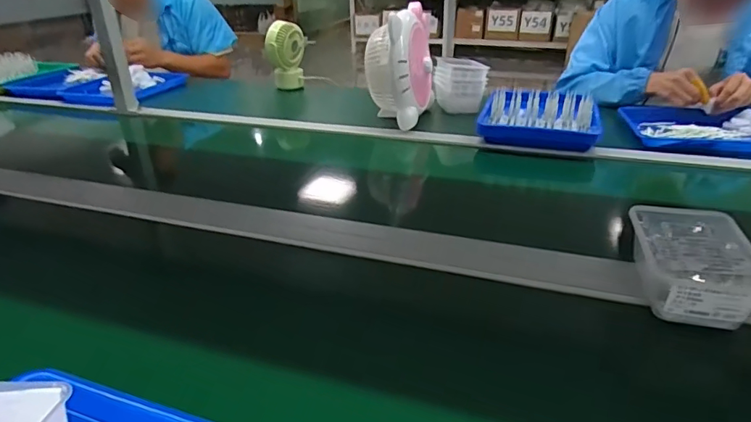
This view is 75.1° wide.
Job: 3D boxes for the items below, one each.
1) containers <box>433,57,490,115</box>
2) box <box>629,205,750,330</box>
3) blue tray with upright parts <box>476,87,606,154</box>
[{"bbox_3d":[0.223,-0.338,1.307,0.123,0.115,0.164,-2,28,-1],"label":"containers"},{"bbox_3d":[0.365,0.060,0.573,0.115,0.062,0.160,6,29,15],"label":"box"},{"bbox_3d":[0.361,-0.207,1.069,0.236,0.096,0.156,9,29,19],"label":"blue tray with upright parts"}]

